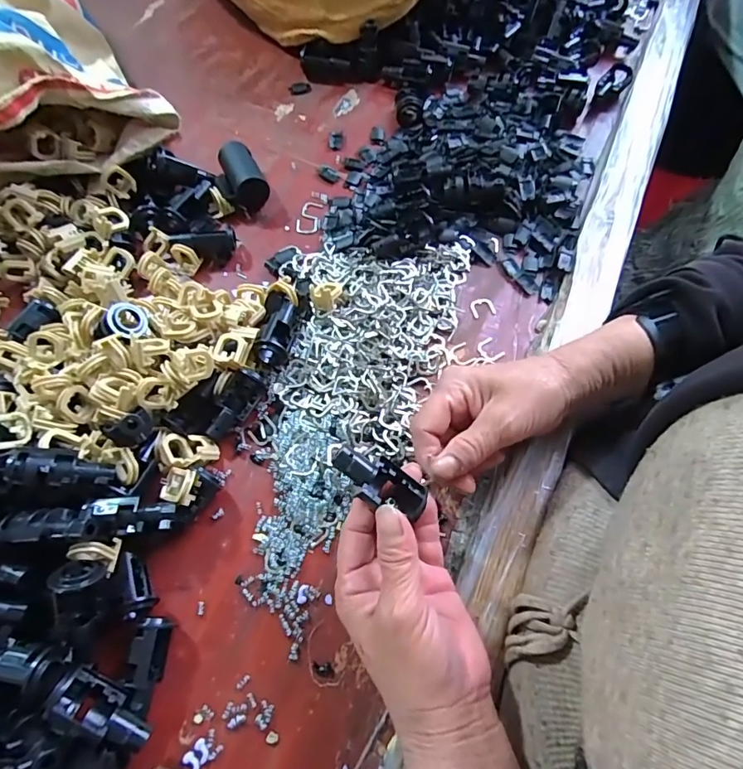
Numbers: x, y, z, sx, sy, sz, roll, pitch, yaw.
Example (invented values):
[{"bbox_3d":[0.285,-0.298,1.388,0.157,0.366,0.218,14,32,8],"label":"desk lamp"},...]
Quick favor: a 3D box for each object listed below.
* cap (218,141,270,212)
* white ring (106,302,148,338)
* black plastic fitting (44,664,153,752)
[{"bbox_3d":[-0.118,-0.193,0.424,0.029,0.032,0.064,-22,67,-11],"label":"cap"},{"bbox_3d":[-0.173,-0.046,0.330,0.027,0.010,0.027,14,67,-34],"label":"white ring"},{"bbox_3d":[-0.138,0.168,0.238,0.053,0.021,0.020,35,69,-1],"label":"black plastic fitting"}]

